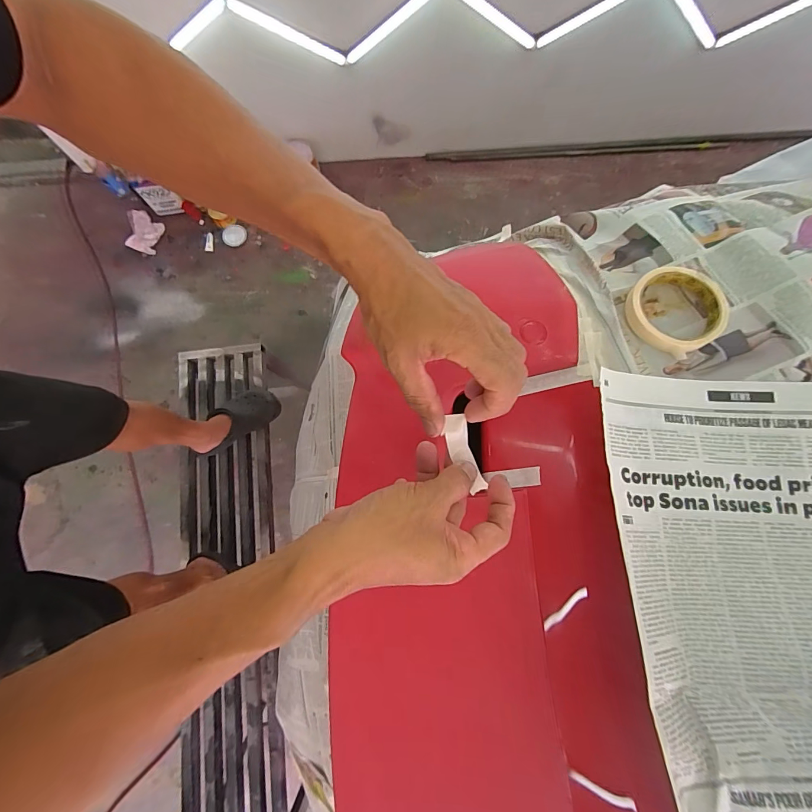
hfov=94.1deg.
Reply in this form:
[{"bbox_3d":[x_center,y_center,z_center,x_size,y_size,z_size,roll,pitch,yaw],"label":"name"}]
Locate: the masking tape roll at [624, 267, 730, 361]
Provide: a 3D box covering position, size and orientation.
[{"bbox_3d":[0.296,-0.108,0.413,0.102,0.025,0.095,0,79,-1],"label":"masking tape roll"}]

